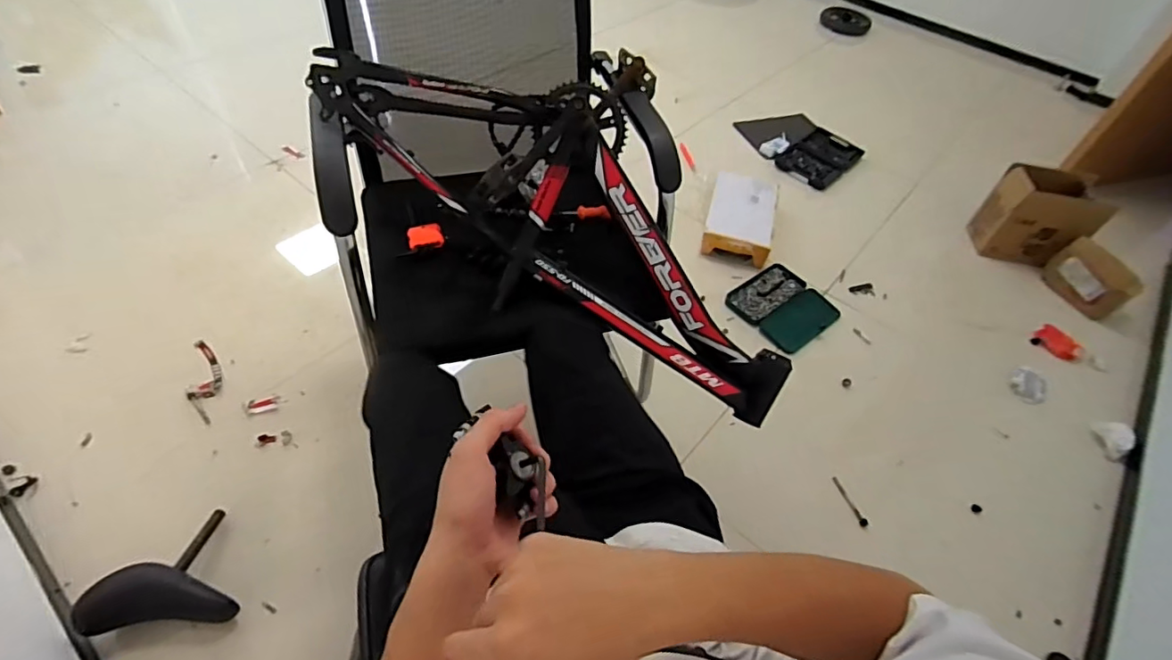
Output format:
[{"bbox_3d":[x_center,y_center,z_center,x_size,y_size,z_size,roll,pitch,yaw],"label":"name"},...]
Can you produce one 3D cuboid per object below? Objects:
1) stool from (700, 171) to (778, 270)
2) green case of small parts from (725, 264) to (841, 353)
[{"bbox_3d":[0.491,-0.363,1.761,0.205,0.098,0.333,15,51,6],"label":"stool"},{"bbox_3d":[0.571,-0.075,1.605,0.268,0.027,0.258,-34,61,-29],"label":"green case of small parts"}]

